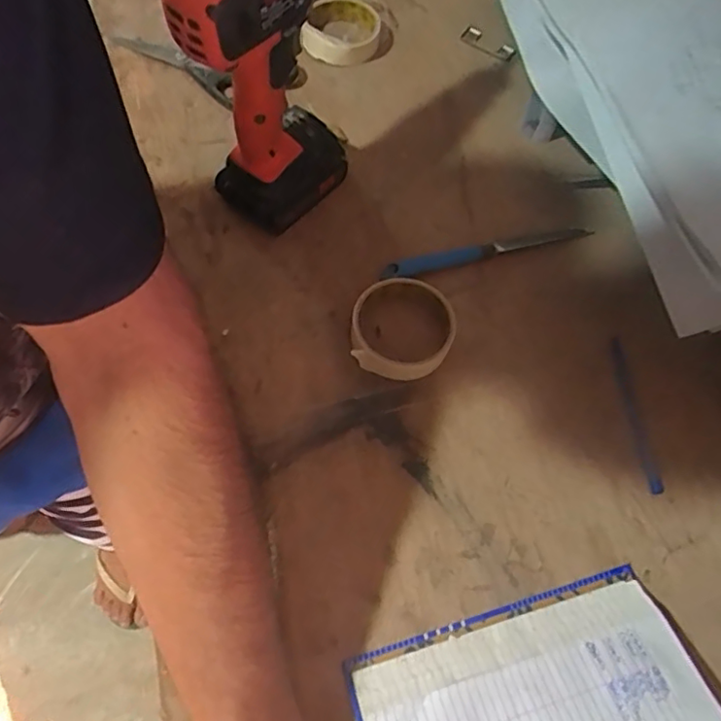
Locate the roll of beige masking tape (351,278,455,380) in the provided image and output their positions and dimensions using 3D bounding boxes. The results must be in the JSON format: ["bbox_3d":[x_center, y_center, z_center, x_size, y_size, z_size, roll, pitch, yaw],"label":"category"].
[{"bbox_3d":[0.035,-0.028,0.481,0.085,0.029,0.086,2,63,-3],"label":"roll of beige masking tape"}]

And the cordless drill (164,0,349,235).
[{"bbox_3d":[-0.051,-0.230,0.463,0.072,0.228,0.202,26,65,9],"label":"cordless drill"}]

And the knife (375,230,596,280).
[{"bbox_3d":[0.118,-0.105,0.534,0.203,0.008,0.018,-14,65,-11],"label":"knife"}]

